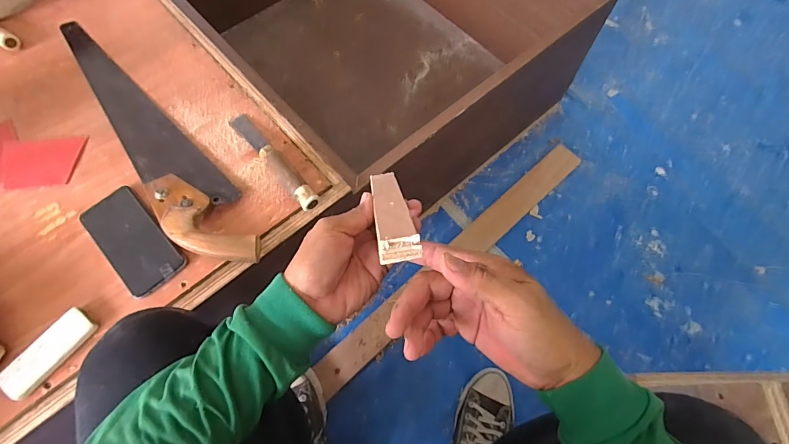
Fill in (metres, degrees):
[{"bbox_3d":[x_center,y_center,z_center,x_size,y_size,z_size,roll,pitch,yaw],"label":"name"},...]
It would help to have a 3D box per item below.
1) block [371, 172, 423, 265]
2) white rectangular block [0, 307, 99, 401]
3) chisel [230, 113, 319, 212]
[{"bbox_3d":[-0.004,-0.014,0.387,0.029,0.213,0.022,-6,109,-3],"label":"block"},{"bbox_3d":[-0.404,0.152,0.467,0.041,0.019,0.104,32,70,13],"label":"white rectangular block"},{"bbox_3d":[-0.175,-0.091,0.566,0.027,0.036,0.203,-38,72,-15],"label":"chisel"}]

